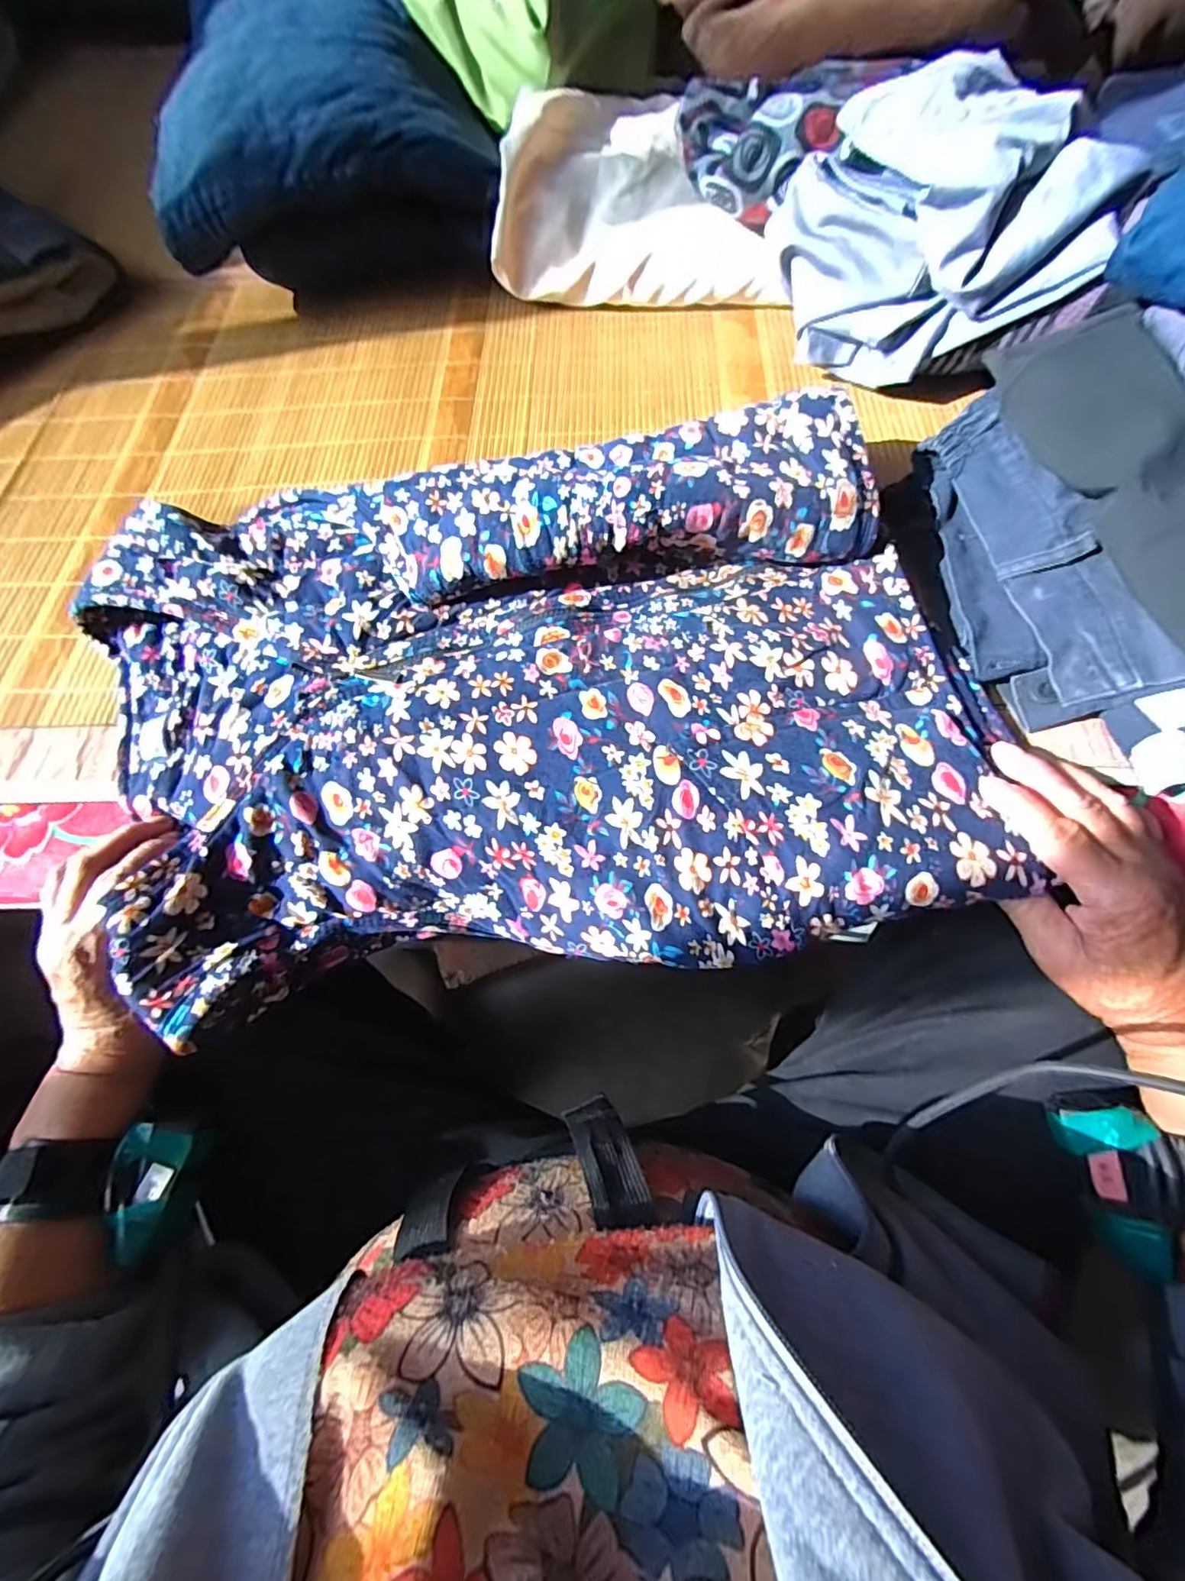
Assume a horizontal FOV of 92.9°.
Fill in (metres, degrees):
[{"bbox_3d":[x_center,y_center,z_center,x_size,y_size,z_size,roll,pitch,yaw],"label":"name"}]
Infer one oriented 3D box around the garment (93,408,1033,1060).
[{"bbox_3d":[-0.045,-0.066,0.348,0.498,0.105,0.339,-8,66,-2],"label":"garment"}]

